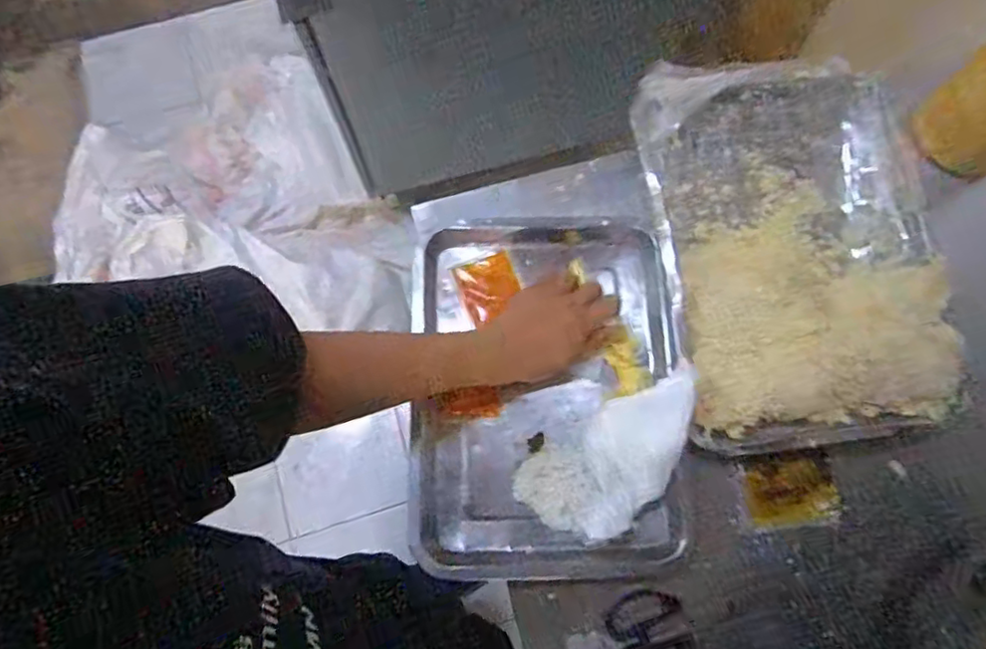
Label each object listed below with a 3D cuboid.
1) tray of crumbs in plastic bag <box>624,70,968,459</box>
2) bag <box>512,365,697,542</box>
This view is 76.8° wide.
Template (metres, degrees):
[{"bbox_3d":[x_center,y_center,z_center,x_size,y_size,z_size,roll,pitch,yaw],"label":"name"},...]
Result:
[{"bbox_3d":[0.308,-0.080,0.632,0.283,0.051,0.393,-6,74,-1],"label":"tray of crumbs in plastic bag"},{"bbox_3d":[0.116,0.129,0.577,0.182,0.054,0.103,-34,76,-8],"label":"bag"}]

